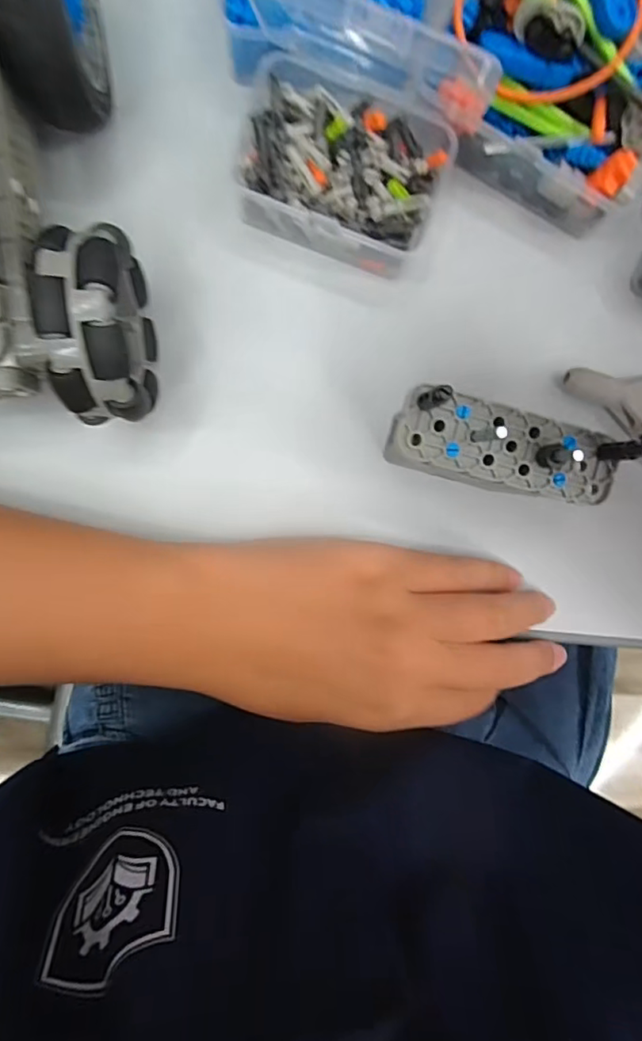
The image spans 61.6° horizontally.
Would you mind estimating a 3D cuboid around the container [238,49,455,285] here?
[{"bbox_3d":[0.008,-0.130,0.206,0.072,0.032,0.052,15,92,-7],"label":"container"}]

